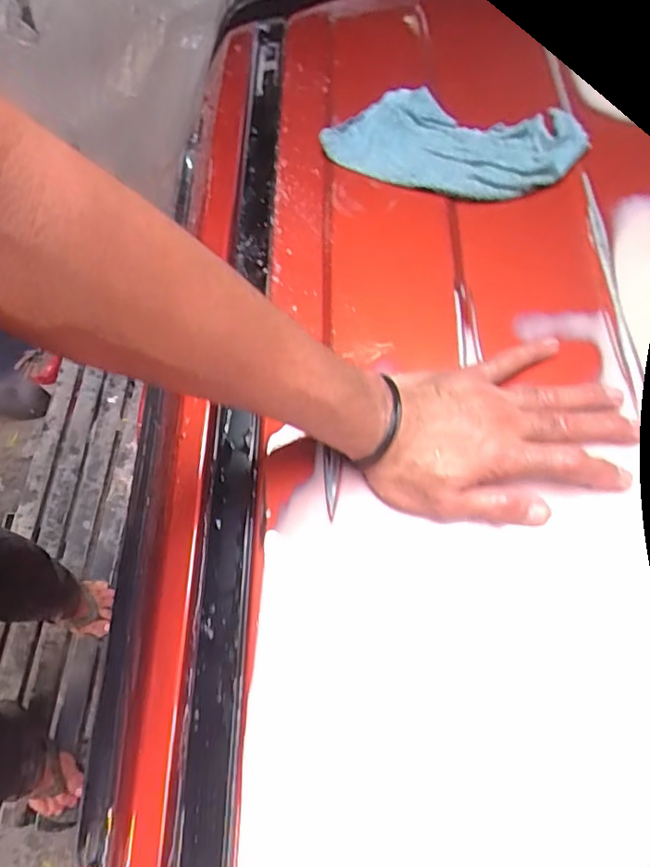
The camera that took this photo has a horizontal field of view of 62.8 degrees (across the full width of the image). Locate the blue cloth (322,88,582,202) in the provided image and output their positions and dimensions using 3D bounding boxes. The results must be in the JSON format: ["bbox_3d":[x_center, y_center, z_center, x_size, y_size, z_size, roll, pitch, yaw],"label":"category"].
[{"bbox_3d":[0.110,-0.252,0.471,0.215,0.039,0.093,16,66,5],"label":"blue cloth"}]

